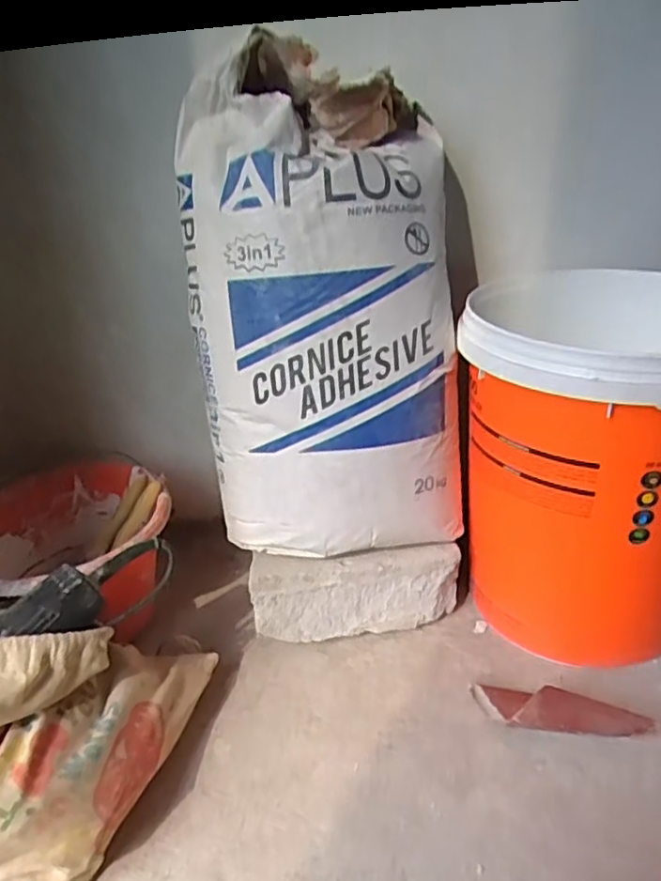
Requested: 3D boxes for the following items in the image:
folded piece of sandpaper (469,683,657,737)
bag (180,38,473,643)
[{"bbox_3d":[0.234,0.276,0.667,0.173,0.027,0.044,4,28,18],"label":"folded piece of sandpaper"},{"bbox_3d":[-0.001,-0.078,0.717,0.277,0.567,0.180,-7,28,-9],"label":"bag"}]

